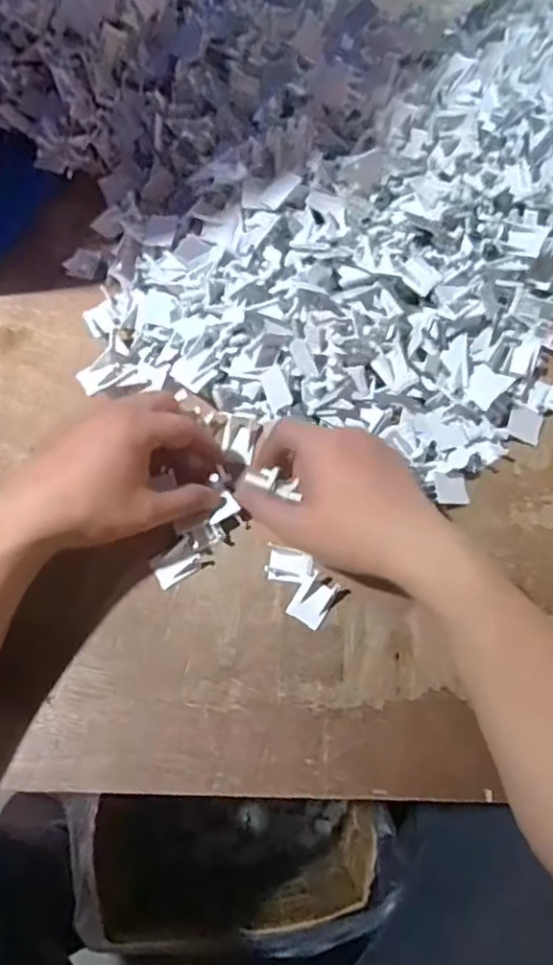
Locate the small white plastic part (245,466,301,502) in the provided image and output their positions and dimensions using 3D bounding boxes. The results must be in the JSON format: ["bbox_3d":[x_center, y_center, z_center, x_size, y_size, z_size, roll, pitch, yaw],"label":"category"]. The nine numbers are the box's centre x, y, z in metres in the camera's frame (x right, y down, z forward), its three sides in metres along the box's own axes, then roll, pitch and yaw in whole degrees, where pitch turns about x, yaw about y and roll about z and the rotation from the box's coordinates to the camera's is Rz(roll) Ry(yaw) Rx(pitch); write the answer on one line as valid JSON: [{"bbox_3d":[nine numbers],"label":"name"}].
[{"bbox_3d":[-0.003,-0.002,0.419,0.039,0.009,0.015,24,69,15],"label":"small white plastic part"}]

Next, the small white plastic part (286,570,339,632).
[{"bbox_3d":[0.025,0.079,0.406,0.024,0.009,0.033,31,71,12],"label":"small white plastic part"}]

